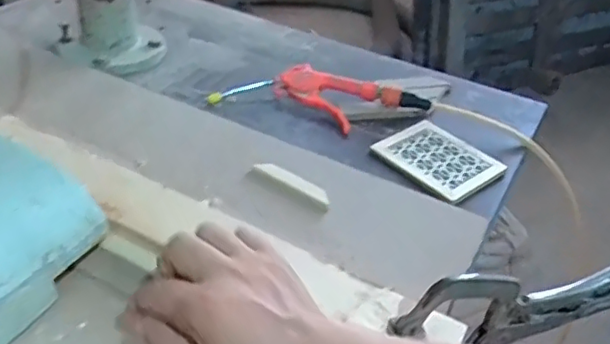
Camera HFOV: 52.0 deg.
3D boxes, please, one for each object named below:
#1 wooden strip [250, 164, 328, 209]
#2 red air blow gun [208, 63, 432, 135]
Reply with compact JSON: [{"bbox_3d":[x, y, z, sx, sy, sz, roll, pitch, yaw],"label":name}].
[{"bbox_3d":[-0.013,0.010,0.641,0.094,0.004,0.019,29,58,24],"label":"wooden strip"},{"bbox_3d":[0.021,-0.096,0.784,0.258,0.032,0.083,12,38,9],"label":"red air blow gun"}]

